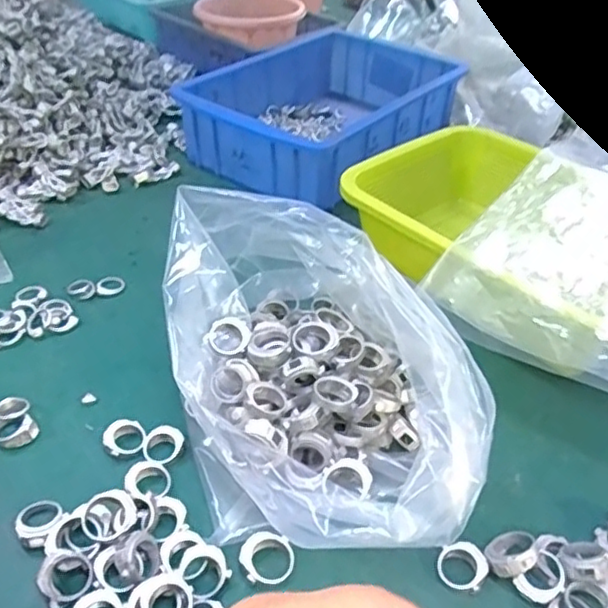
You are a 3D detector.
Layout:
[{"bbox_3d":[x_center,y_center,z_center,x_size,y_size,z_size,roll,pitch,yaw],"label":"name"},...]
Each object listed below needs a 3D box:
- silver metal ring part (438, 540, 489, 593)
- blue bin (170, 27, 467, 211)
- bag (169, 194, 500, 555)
[{"bbox_3d":[0.086,0.142,0.347,0.025,0.008,0.026,2,40,-1],"label":"silver metal ring part"},{"bbox_3d":[0.026,-0.220,0.724,0.202,0.080,0.292,30,47,28],"label":"blue bin"},{"bbox_3d":[-0.001,0.030,0.385,0.141,0.132,0.244,-11,42,-17],"label":"bag"}]

